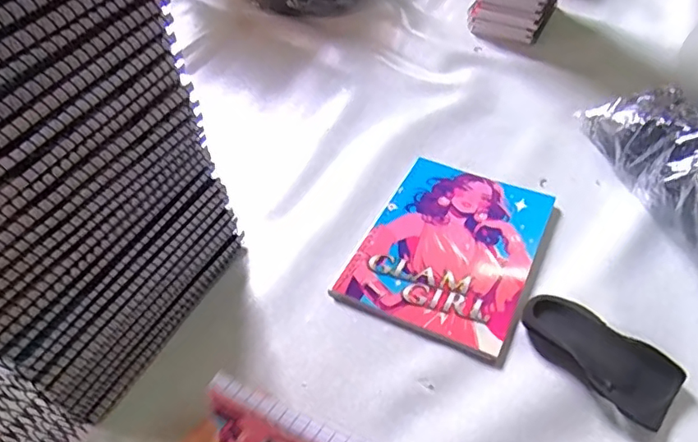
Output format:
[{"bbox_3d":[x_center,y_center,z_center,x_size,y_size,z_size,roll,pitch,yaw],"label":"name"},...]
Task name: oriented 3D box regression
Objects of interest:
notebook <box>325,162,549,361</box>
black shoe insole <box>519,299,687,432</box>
[{"bbox_3d":[0.096,0.020,0.514,0.146,0.004,0.199,21,52,19],"label":"notebook"},{"bbox_3d":[0.193,0.101,0.431,0.117,0.016,0.058,32,56,28],"label":"black shoe insole"}]

